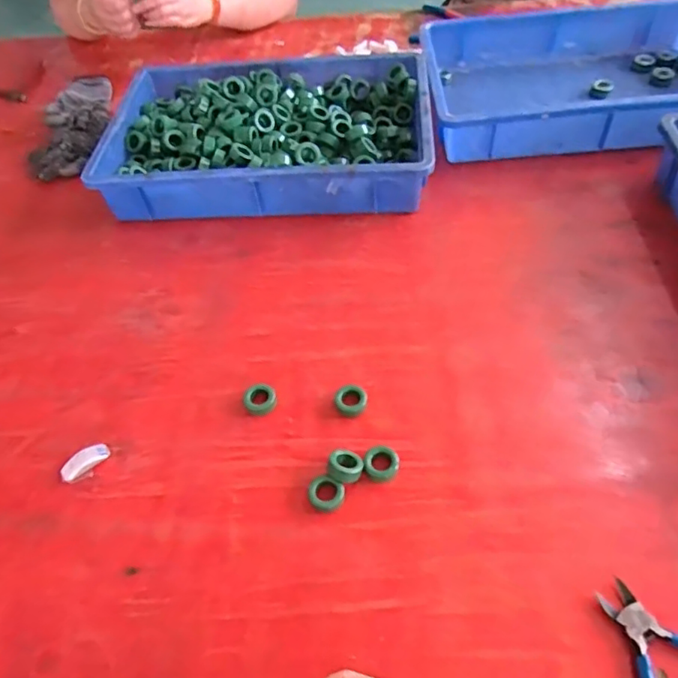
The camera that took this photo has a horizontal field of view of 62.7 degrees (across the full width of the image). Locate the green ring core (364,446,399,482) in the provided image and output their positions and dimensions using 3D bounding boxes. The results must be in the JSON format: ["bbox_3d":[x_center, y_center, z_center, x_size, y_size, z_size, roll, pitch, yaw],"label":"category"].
[{"bbox_3d":[0.038,0.111,0.495,0.029,0.009,0.031,-3,51,3],"label":"green ring core"}]

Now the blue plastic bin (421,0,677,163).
[{"bbox_3d":[0.349,-0.378,0.821,0.435,0.081,0.301,-4,51,3],"label":"blue plastic bin"}]

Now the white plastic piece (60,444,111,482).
[{"bbox_3d":[-0.241,0.116,0.526,0.044,0.011,0.018,-36,56,-22],"label":"white plastic piece"}]

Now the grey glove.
[{"bbox_3d":[-0.425,-0.348,0.894,0.088,0.038,0.274,-3,51,4],"label":"grey glove"}]

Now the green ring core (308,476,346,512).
[{"bbox_3d":[-0.011,0.135,0.482,0.030,0.010,0.027,27,58,25],"label":"green ring core"}]

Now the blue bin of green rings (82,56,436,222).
[{"bbox_3d":[-0.096,-0.291,0.787,0.432,0.081,0.301,0,51,5],"label":"blue bin of green rings"}]

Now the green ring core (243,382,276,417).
[{"bbox_3d":[-0.079,0.059,0.551,0.031,0.013,0.033,-3,51,3],"label":"green ring core"}]

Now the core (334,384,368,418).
[{"bbox_3d":[0.012,0.059,0.540,0.030,0.012,0.030,12,53,15],"label":"core"}]

